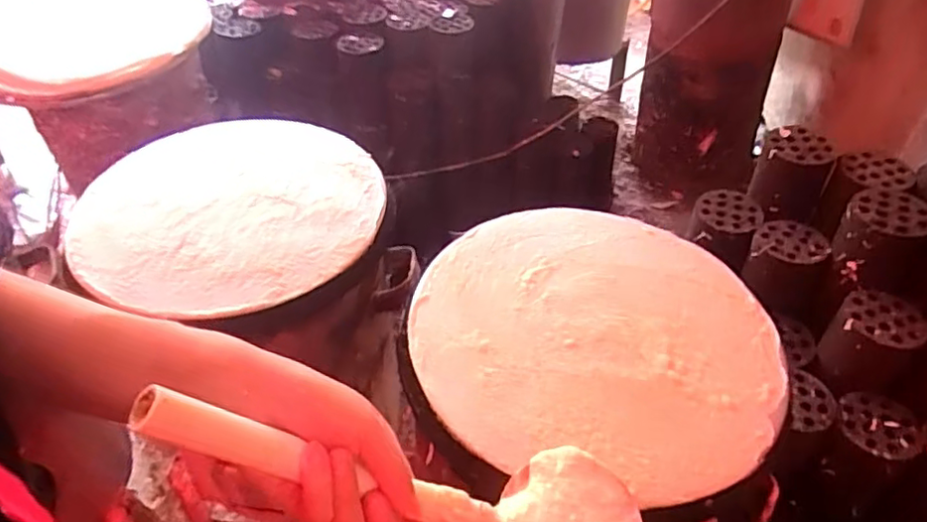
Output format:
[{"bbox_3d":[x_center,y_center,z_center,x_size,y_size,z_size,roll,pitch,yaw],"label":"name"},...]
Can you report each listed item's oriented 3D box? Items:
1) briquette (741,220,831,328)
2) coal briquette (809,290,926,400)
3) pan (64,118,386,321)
[{"bbox_3d":[0.470,0.008,0.926,0.112,0.101,0.098,15,47,11],"label":"briquette"},{"bbox_3d":[0.532,0.109,0.828,0.101,0.100,0.101,25,50,20],"label":"coal briquette"},{"bbox_3d":[-0.280,-0.070,0.784,0.354,0.037,0.357,2,43,-2],"label":"pan"}]

